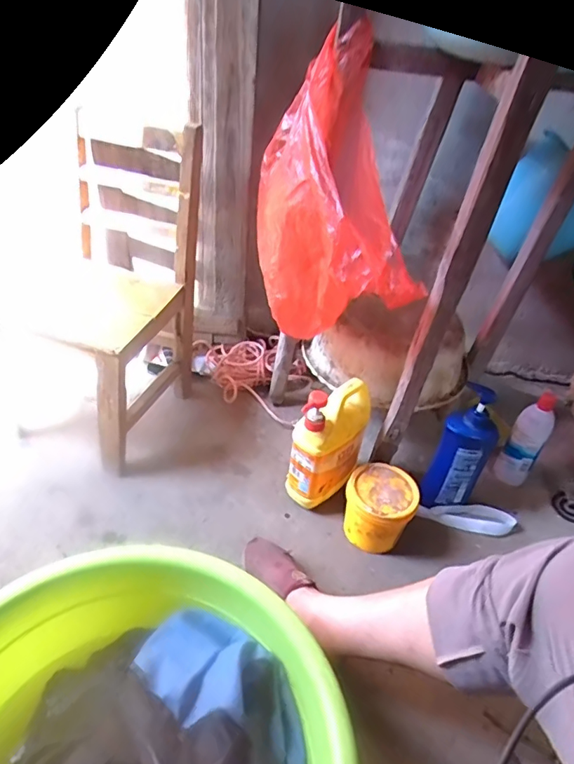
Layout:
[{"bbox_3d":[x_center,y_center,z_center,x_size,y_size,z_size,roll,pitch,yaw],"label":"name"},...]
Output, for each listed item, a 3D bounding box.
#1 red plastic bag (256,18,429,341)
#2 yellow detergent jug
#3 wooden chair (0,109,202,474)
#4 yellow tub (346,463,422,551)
[{"bbox_3d":[0.057,-0.262,0.741,0.137,0.372,0.342,-9,41,-19],"label":"red plastic bag"},{"bbox_3d":[0.075,0.101,0.866,0.073,0.241,0.129,29,43,26],"label":"yellow detergent jug"},{"bbox_3d":[-0.352,-0.178,0.929,0.308,0.475,0.396,14,39,10],"label":"wooden chair"},{"bbox_3d":[0.149,0.211,0.841,0.109,0.109,0.099,20,40,17],"label":"yellow tub"}]

